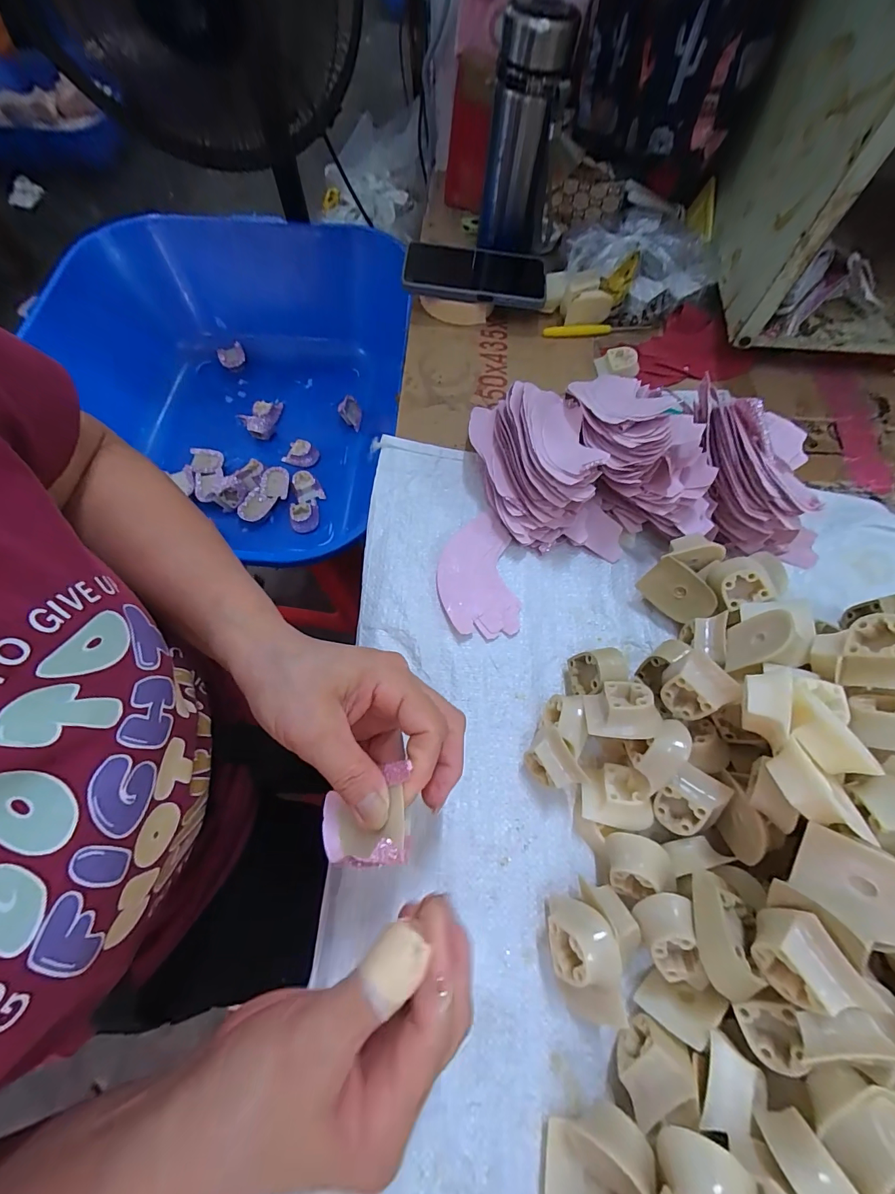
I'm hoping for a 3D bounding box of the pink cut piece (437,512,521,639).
[{"bbox_3d":[0.026,-0.021,0.382,0.066,0.004,0.114,-4,68,-2],"label":"pink cut piece"}]

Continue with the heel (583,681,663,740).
[{"bbox_3d":[0.116,0.076,0.286,0.042,0.033,0.039,6,69,1],"label":"heel"}]

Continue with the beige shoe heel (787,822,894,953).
[{"bbox_3d":[0.205,0.137,0.209,0.030,0.039,0.049,-4,24,-41],"label":"beige shoe heel"}]

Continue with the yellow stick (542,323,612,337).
[{"bbox_3d":[0.154,-0.315,0.499,0.080,0.010,0.014,-1,68,-1],"label":"yellow stick"}]

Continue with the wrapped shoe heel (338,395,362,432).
[{"bbox_3d":[-0.162,-0.309,0.713,0.034,0.025,0.056,-21,71,-9],"label":"wrapped shoe heel"}]

